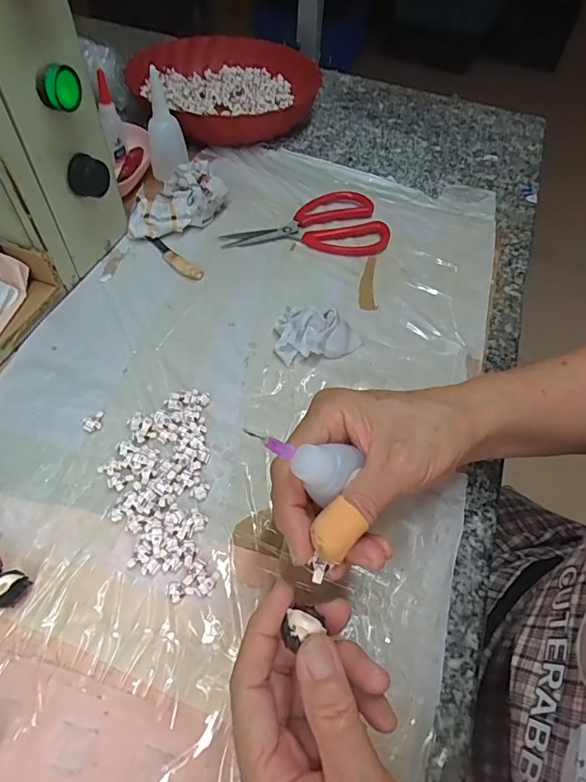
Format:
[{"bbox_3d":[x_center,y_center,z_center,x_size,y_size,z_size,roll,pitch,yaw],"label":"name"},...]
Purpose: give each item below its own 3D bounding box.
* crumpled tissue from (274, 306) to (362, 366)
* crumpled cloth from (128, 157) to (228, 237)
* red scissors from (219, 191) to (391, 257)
[{"bbox_3d":[0.021,-0.045,0.374,0.068,0.025,0.042,1,54,-4],"label":"crumpled tissue"},{"bbox_3d":[-0.118,-0.190,0.460,0.105,0.033,0.062,-31,62,-24],"label":"crumpled cloth"},{"bbox_3d":[0.015,-0.175,0.470,0.161,0.010,0.093,4,54,-2],"label":"red scissors"}]

